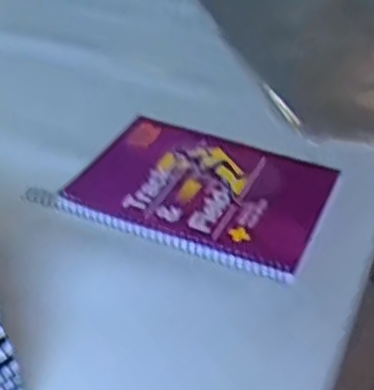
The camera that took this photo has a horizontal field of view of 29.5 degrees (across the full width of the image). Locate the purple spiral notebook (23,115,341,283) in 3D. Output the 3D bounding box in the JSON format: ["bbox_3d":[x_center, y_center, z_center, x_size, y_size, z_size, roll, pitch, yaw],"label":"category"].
[{"bbox_3d":[0.012,-0.011,0.585,0.202,0.011,0.157,19,40,17],"label":"purple spiral notebook"}]

